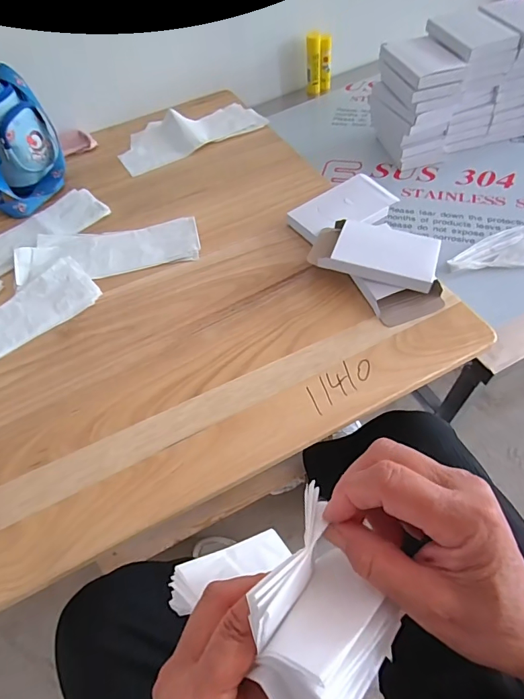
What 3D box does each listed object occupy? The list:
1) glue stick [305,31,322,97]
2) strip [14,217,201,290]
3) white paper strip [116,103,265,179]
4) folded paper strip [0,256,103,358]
[{"bbox_3d":[0.116,-0.633,0.940,0.034,0.115,0.031,-3,55,5],"label":"glue stick"},{"bbox_3d":[-0.228,-0.149,0.630,0.265,0.013,0.099,-8,55,-1],"label":"strip"},{"bbox_3d":[-0.139,-0.421,0.804,0.277,0.028,0.139,-25,57,-13],"label":"white paper strip"},{"bbox_3d":[-0.347,-0.029,0.559,0.260,0.014,0.091,-38,61,-20],"label":"folded paper strip"}]

